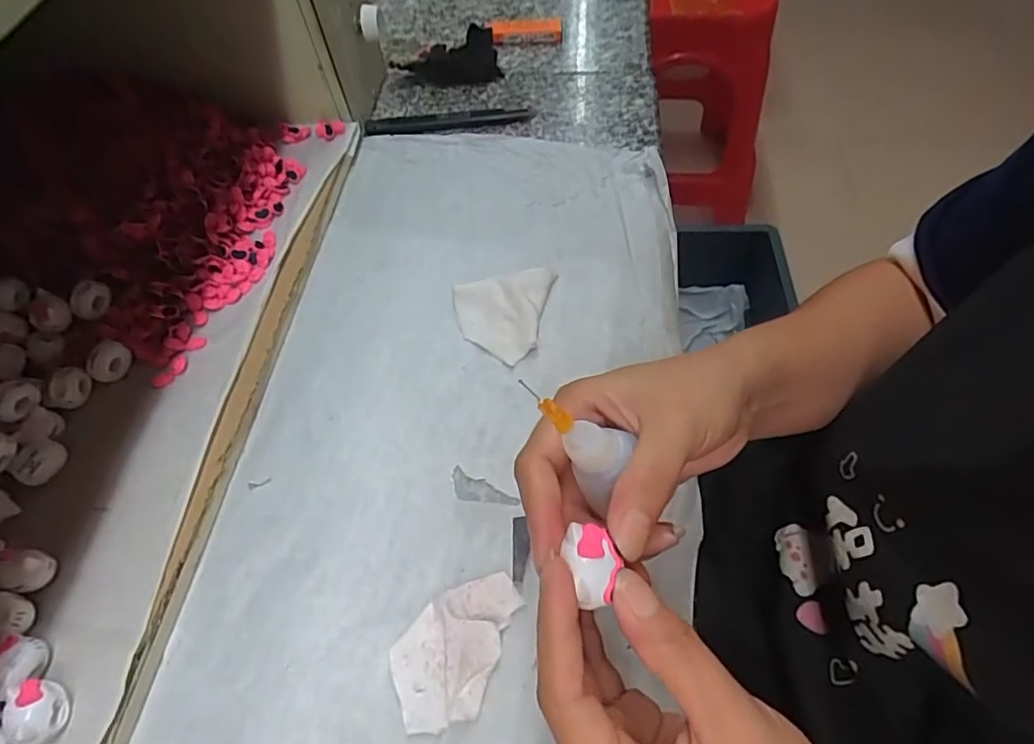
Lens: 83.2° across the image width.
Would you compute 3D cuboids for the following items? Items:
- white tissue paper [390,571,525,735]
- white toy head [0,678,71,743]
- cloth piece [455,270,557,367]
[{"bbox_3d":[-0.030,0.126,0.271,0.045,0.014,0.074,24,63,18],"label":"white tissue paper"},{"bbox_3d":[-0.209,0.148,0.252,0.019,0.018,0.025,-3,58,3],"label":"white toy head"},{"bbox_3d":[-0.012,-0.043,0.383,0.060,0.012,0.071,14,61,13],"label":"cloth piece"}]

